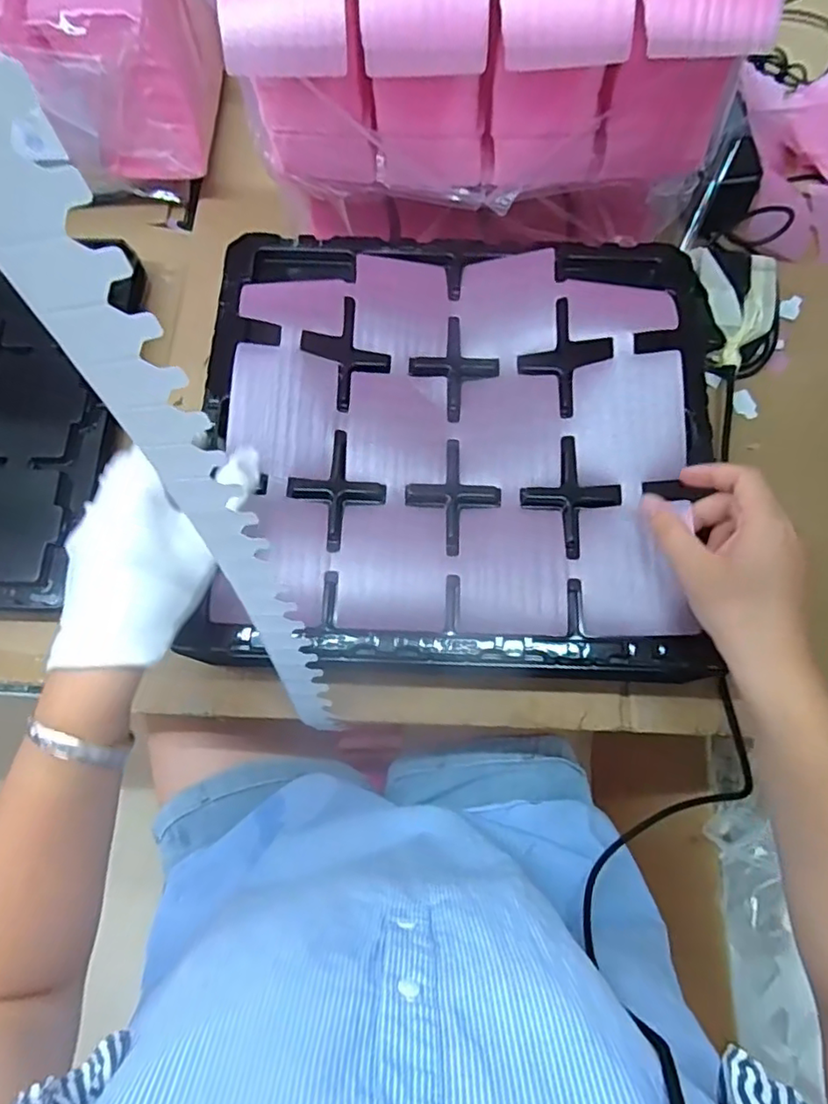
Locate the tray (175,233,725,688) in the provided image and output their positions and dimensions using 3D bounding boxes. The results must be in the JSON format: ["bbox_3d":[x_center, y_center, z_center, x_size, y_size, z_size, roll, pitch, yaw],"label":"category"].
[{"bbox_3d":[0.033,-0.086,0.418,0.358,0.047,0.338,2,74,-1],"label":"tray"}]

